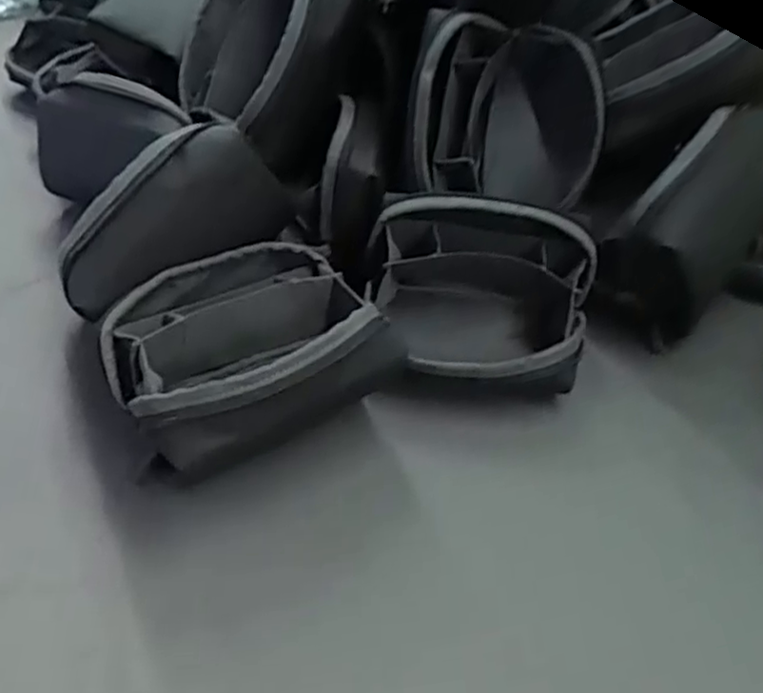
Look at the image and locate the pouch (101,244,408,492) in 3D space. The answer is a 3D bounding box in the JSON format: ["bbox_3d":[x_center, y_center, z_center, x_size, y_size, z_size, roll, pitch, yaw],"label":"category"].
[{"bbox_3d":[-0.087,0.016,0.468,0.152,0.109,0.131,-21,46,-26],"label":"pouch"}]

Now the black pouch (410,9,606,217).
[{"bbox_3d":[0.095,-0.171,0.555,0.144,0.122,0.079,9,41,7],"label":"black pouch"}]

